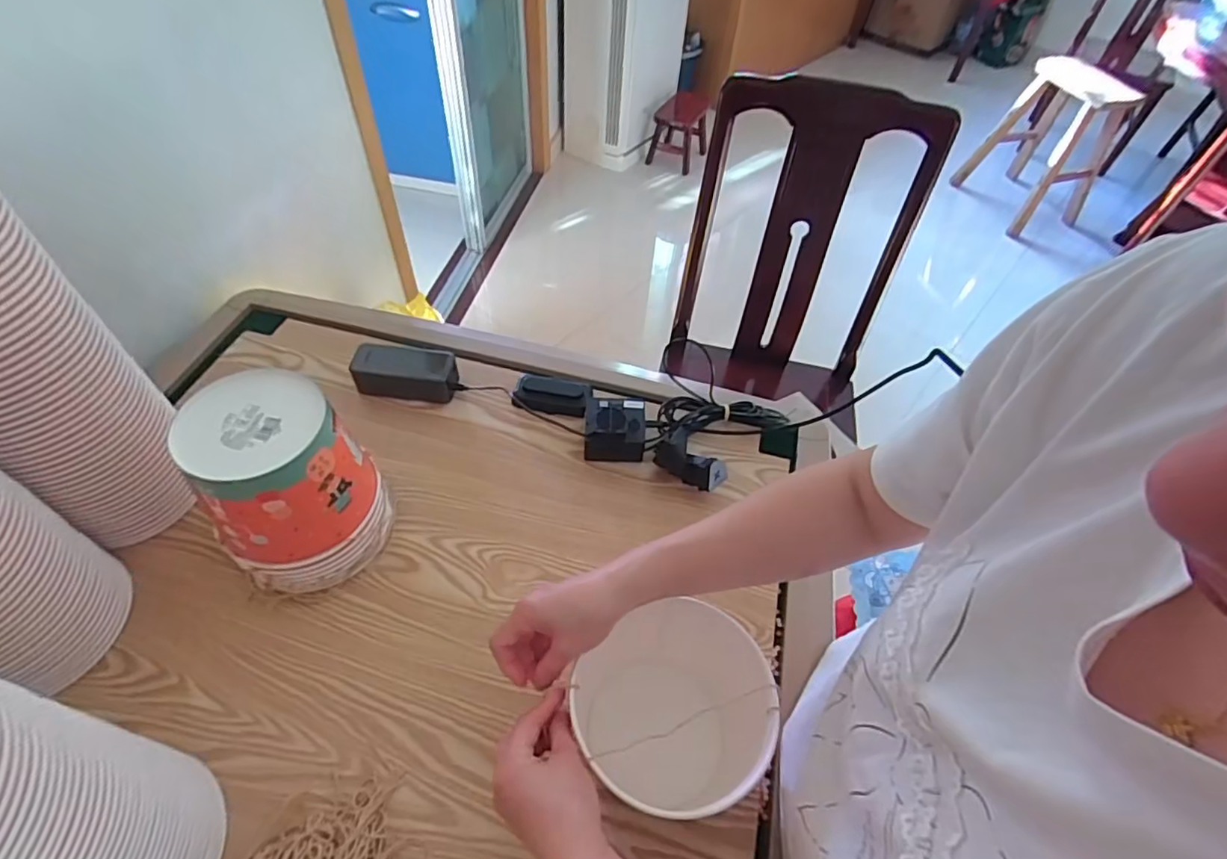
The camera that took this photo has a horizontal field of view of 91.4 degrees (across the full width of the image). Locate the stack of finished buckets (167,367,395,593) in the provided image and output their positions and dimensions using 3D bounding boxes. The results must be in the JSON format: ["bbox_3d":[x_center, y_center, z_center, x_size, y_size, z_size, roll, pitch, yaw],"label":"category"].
[{"bbox_3d":[-0.322,0.055,0.611,0.145,0.193,0.143,-25,59,-23],"label":"stack of finished buckets"}]

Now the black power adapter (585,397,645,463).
[{"bbox_3d":[0.002,-0.004,0.776,0.077,0.063,0.074,3,52,-4],"label":"black power adapter"}]

